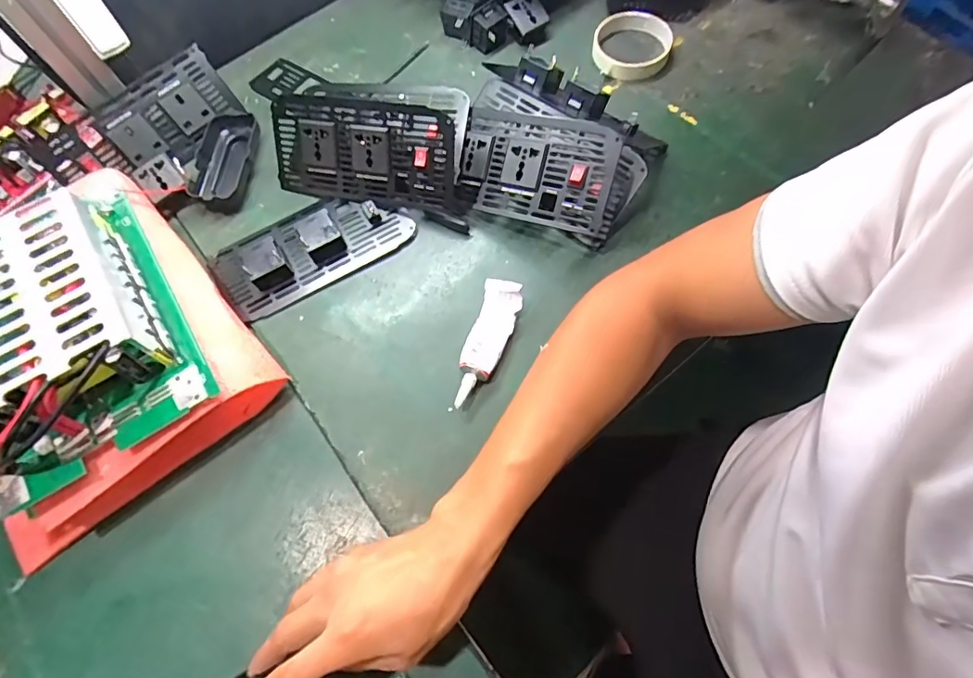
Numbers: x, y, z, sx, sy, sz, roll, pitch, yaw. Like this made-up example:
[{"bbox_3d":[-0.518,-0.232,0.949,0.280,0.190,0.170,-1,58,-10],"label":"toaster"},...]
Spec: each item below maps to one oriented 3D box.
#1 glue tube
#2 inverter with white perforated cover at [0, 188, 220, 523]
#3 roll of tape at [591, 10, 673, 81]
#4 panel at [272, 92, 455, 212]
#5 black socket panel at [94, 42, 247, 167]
[{"bbox_3d":[0.001,0.004,0.446,0.034,0.025,0.112,15,68,9],"label":"glue tube"},{"bbox_3d":[-0.339,-0.005,0.395,0.180,0.060,0.222,-33,69,-11],"label":"inverter with white perforated cover"},{"bbox_3d":[0.161,-0.328,0.585,0.084,0.023,0.088,-1,66,3],"label":"roll of tape"},{"bbox_3d":[-0.119,-0.176,0.497,0.186,0.093,0.016,11,31,15],"label":"panel"},{"bbox_3d":[-0.327,-0.235,0.544,0.126,0.076,0.016,-40,26,-14],"label":"black socket panel"}]

